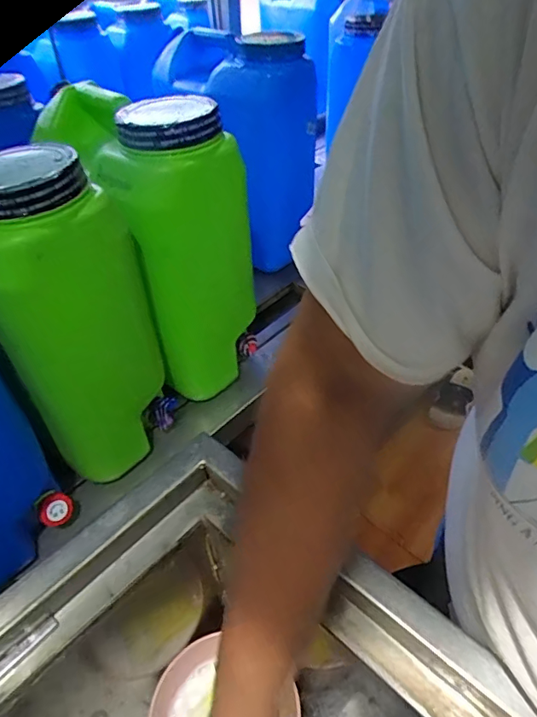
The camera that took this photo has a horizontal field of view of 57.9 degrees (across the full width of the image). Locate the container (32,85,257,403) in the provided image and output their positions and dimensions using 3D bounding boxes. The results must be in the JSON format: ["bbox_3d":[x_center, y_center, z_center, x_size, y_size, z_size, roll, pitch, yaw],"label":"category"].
[{"bbox_3d":[-0.202,-0.191,0.771,0.202,0.427,0.362,-35,52,-29],"label":"container"}]

